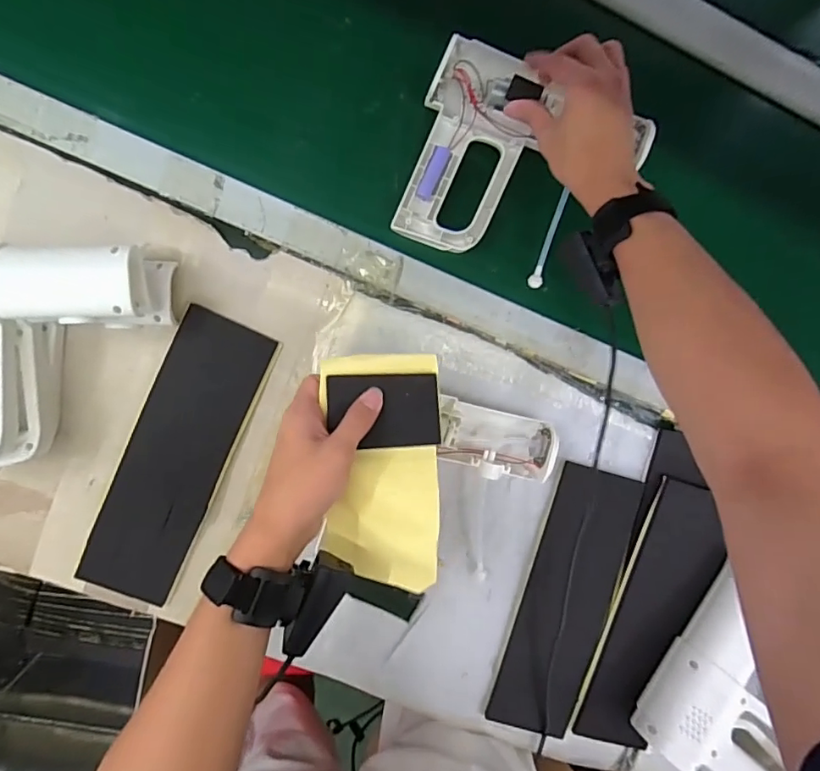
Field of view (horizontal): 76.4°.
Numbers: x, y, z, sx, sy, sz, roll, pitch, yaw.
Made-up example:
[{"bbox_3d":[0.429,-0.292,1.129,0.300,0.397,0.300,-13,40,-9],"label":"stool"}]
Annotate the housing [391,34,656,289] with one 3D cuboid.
[{"bbox_3d":[0.102,-0.203,0.499,0.207,0.036,0.183,21,95,-8],"label":"housing"}]

